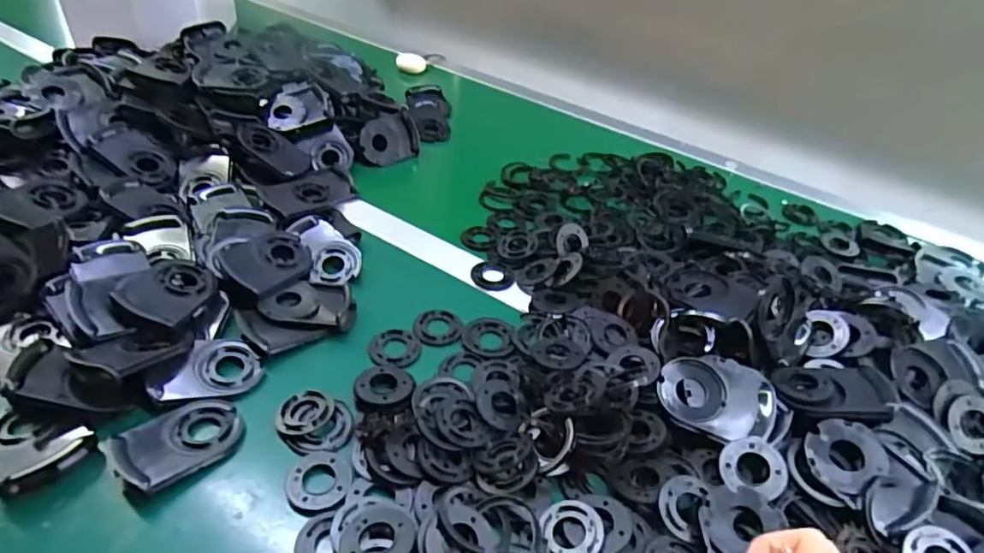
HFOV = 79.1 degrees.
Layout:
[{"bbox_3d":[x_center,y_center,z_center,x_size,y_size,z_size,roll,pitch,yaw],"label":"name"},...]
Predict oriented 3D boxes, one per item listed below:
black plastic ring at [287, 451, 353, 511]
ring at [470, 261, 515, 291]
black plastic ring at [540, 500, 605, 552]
[{"bbox_3d":[-0.120,0.141,0.417,0.042,0.005,0.046,2,39,-6],"label":"black plastic ring"},{"bbox_3d":[0.000,-0.001,0.608,0.044,0.005,0.042,4,39,-3],"label":"ring"},{"bbox_3d":[0.053,0.168,0.393,0.039,0.004,0.044,-17,39,2],"label":"black plastic ring"}]

